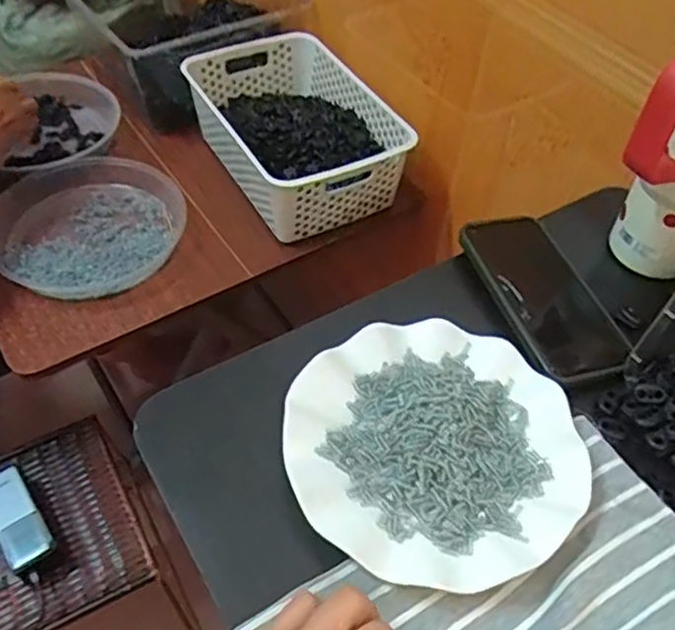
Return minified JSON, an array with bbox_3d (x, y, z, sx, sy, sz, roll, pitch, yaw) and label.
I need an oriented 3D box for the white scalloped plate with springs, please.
[{"bbox_3d":[0.060,0.082,0.421,0.174,0.022,0.177,2,51,-2],"label":"white scalloped plate with springs"}]

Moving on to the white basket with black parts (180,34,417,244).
[{"bbox_3d":[-0.061,-0.245,0.908,0.205,0.121,0.317,-21,55,-19],"label":"white basket with black parts"}]

